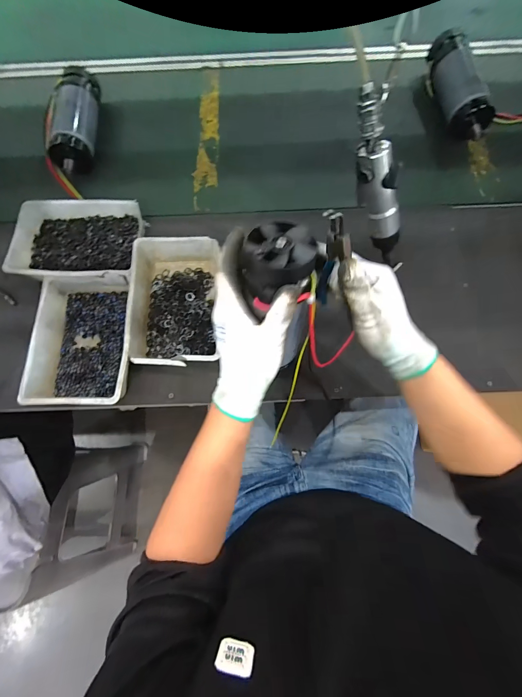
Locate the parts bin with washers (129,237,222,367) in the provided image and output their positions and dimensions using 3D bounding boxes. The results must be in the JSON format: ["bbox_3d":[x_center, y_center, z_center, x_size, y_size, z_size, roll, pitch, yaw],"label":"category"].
[{"bbox_3d":[-0.132,-0.071,0.490,0.138,0.055,0.211,0,72,-2],"label":"parts bin with washers"}]

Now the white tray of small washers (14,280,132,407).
[{"bbox_3d":[-0.268,-0.012,0.473,0.146,0.055,0.202,-1,72,-2],"label":"white tray of small washers"}]

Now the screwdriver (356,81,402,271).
[{"bbox_3d":[0.155,-0.200,0.410,0.058,0.250,0.034,14,69,32],"label":"screwdriver"}]

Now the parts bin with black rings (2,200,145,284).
[{"bbox_3d":[-0.308,-0.180,0.522,0.202,0.045,0.156,1,72,-2],"label":"parts bin with black rings"}]

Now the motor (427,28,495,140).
[{"bbox_3d":[0.400,-0.520,0.623,0.072,0.076,0.234,-4,72,-3],"label":"motor"}]

